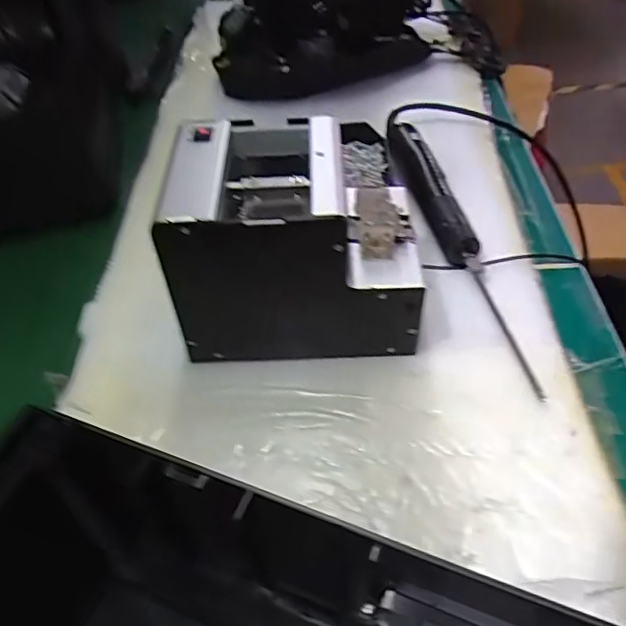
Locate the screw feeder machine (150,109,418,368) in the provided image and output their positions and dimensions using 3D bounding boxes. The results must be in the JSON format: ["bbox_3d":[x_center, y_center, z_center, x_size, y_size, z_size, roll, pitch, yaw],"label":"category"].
[{"bbox_3d":[-0.010,-0.055,0.440,0.173,0.142,0.119,-3,45,4],"label":"screw feeder machine"}]

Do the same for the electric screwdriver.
[{"bbox_3d":[0.124,-0.074,0.518,0.042,0.043,0.343,-11,45,-5],"label":"electric screwdriver"}]

